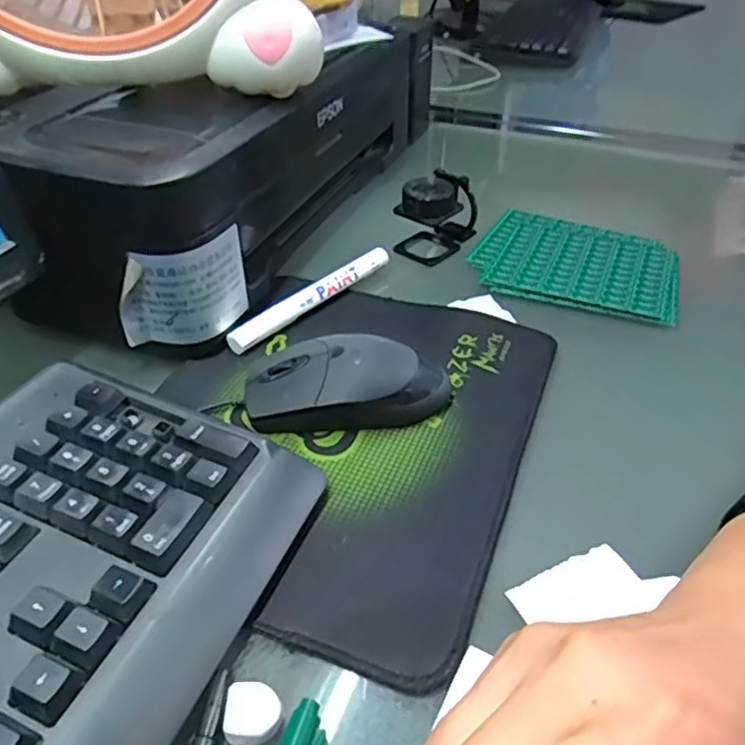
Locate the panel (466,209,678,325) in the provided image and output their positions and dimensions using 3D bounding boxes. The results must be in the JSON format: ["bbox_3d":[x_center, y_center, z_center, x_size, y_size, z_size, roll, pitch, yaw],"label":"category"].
[{"bbox_3d":[0.155,-0.087,0.489,0.145,0.009,0.115,13,41,16],"label":"panel"}]

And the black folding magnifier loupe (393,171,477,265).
[{"bbox_3d":[0.051,-0.125,0.498,0.068,0.062,0.040,-31,48,-32],"label":"black folding magnifier loupe"}]

